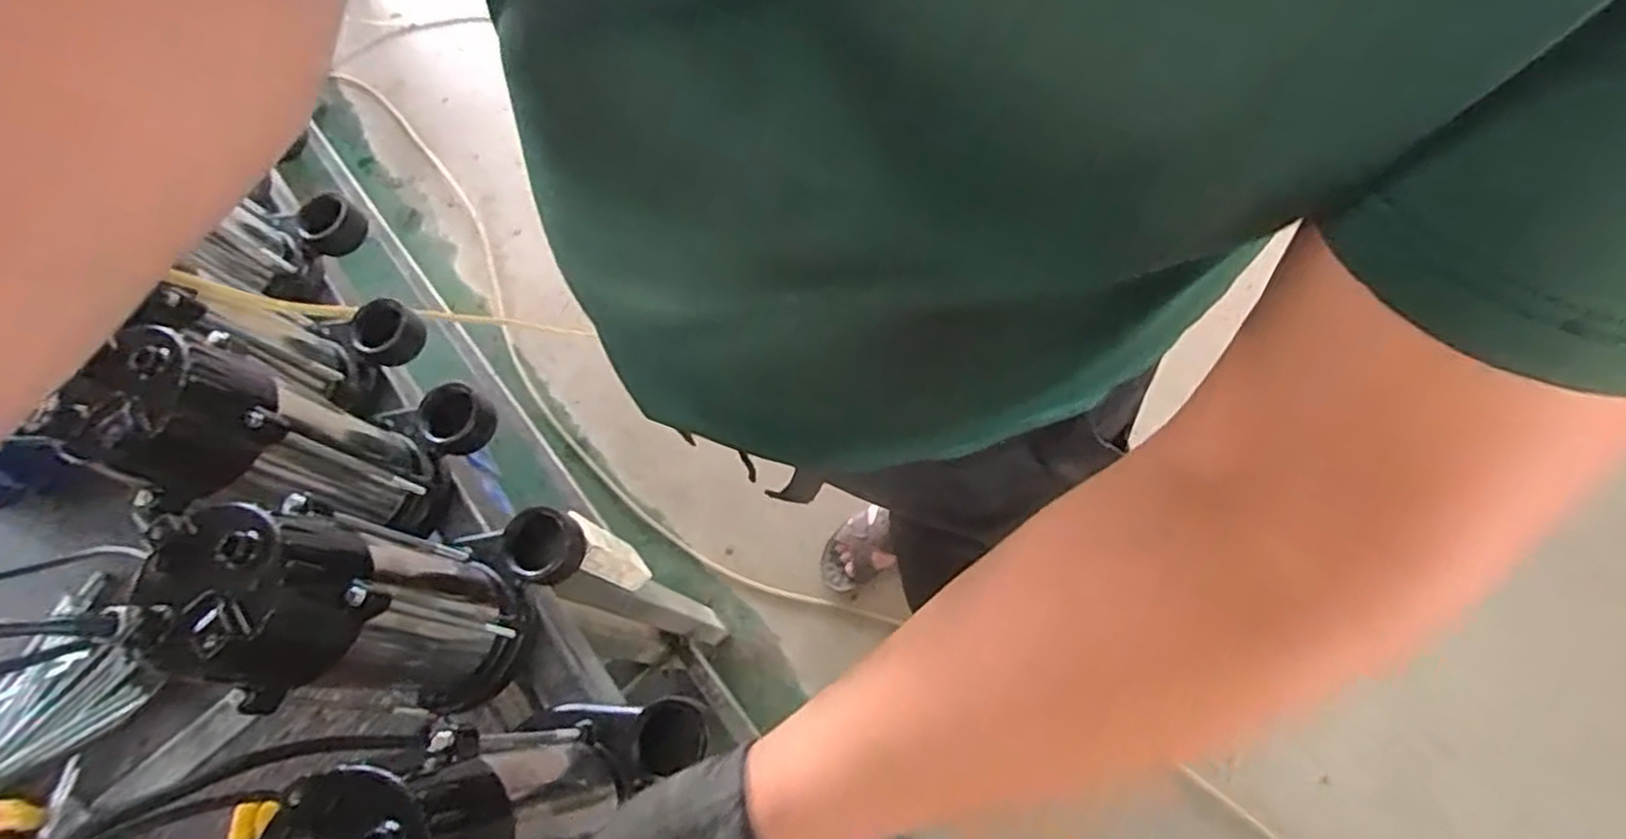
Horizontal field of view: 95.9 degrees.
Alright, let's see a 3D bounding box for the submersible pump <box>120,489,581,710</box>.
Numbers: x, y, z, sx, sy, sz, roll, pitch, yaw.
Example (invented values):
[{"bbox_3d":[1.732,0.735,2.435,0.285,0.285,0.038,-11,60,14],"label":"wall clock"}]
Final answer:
[{"bbox_3d":[-0.263,0.099,0.468,0.095,0.223,0.168,26,75,17],"label":"submersible pump"}]

